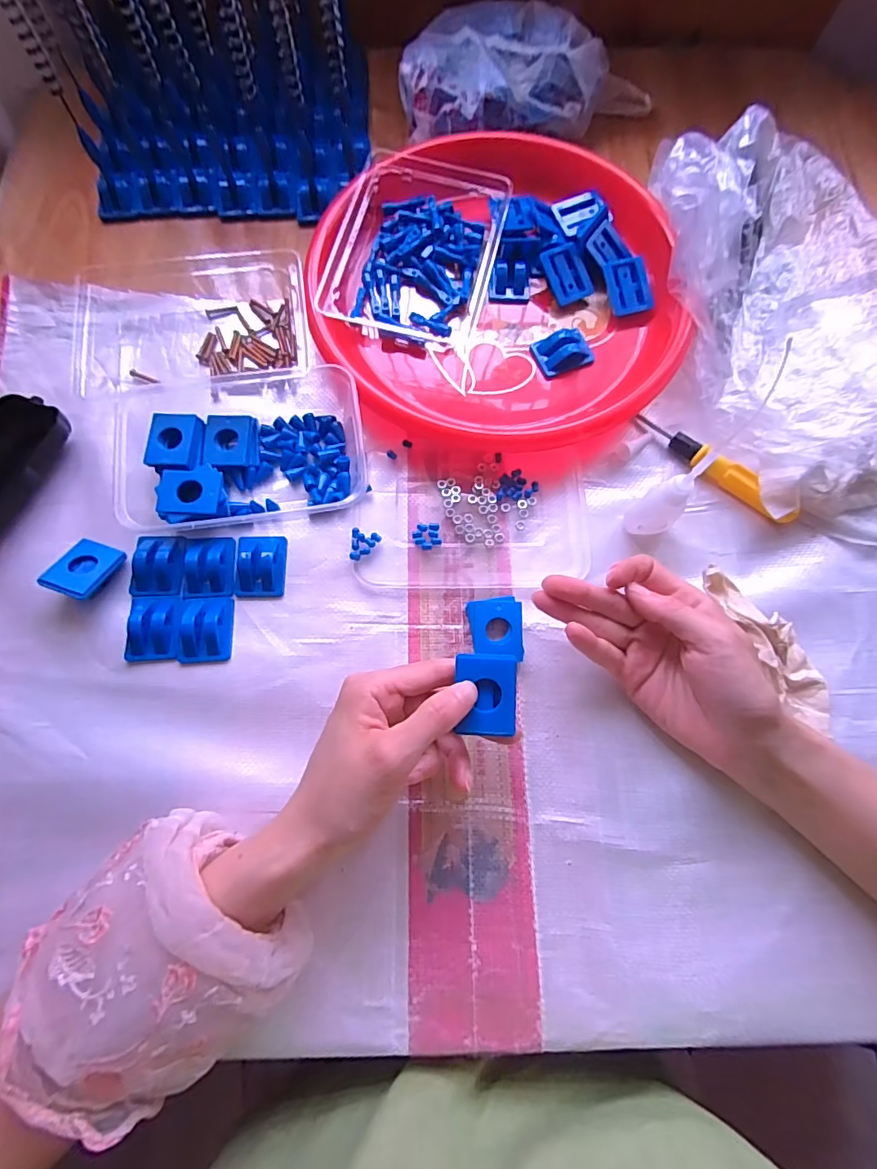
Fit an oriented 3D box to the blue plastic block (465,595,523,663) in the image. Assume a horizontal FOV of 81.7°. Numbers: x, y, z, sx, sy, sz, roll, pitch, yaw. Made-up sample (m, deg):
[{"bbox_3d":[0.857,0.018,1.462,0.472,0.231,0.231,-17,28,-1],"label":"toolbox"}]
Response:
[{"bbox_3d":[0.039,0.030,0.344,0.035,0.012,0.042,-4,73,-2],"label":"blue plastic block"}]

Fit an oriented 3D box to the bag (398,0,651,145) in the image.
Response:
[{"bbox_3d":[0.079,-0.462,0.464,0.236,0.063,0.109,-16,74,-5],"label":"bag"}]

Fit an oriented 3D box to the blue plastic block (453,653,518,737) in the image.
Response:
[{"bbox_3d":[0.027,0.061,0.280,0.033,0.007,0.044,5,73,1],"label":"blue plastic block"}]

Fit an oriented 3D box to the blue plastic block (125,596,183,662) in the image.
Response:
[{"bbox_3d":[-0.192,0.028,0.340,0.036,0.012,0.043,-2,73,-1],"label":"blue plastic block"}]

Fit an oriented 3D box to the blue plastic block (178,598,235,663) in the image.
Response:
[{"bbox_3d":[-0.158,0.029,0.341,0.034,0.012,0.044,-3,73,-2],"label":"blue plastic block"}]

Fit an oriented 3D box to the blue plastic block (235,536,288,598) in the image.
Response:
[{"bbox_3d":[-0.126,-0.015,0.356,0.034,0.015,0.046,-1,73,-1],"label":"blue plastic block"}]

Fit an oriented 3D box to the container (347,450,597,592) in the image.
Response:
[{"bbox_3d":[0.024,-0.049,0.369,0.167,0.009,0.102,-2,73,-1],"label":"container"}]

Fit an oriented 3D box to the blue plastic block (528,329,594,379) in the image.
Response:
[{"bbox_3d":[0.100,-0.186,0.404,0.046,0.013,0.031,-19,74,-6],"label":"blue plastic block"}]

